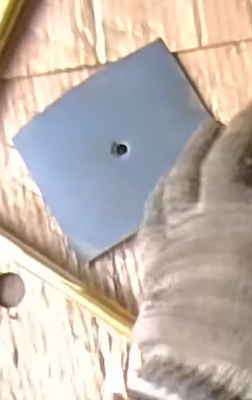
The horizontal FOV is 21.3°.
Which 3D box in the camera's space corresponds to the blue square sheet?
[{"bbox_3d":[-0.004,-0.039,0.487,0.133,0.006,0.114,-33,79,8],"label":"blue square sheet"}]

